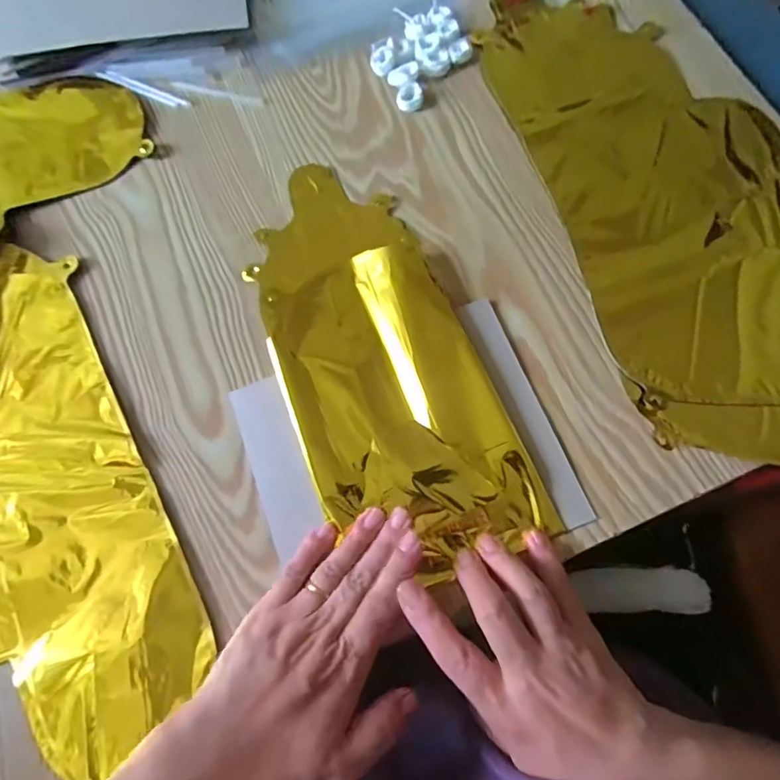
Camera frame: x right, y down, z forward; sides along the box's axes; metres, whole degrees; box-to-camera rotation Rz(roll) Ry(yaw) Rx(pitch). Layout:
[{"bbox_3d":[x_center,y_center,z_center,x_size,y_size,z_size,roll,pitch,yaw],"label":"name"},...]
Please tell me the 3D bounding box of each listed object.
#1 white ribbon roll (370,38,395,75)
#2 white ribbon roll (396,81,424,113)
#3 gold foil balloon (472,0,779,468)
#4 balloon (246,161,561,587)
[{"bbox_3d":[-0.006,-0.279,0.424,0.020,0.011,0.028,-6,73,-1],"label":"white ribbon roll"},{"bbox_3d":[0.016,-0.239,0.412,0.021,0.011,0.021,0,73,1],"label":"white ribbon roll"},{"bbox_3d":[0.222,-0.156,0.382,0.202,0.010,0.433,-18,73,-4],"label":"gold foil balloon"},{"bbox_3d":[-0.015,-0.026,0.347,0.131,0.018,0.300,-25,75,-7],"label":"balloon"}]

